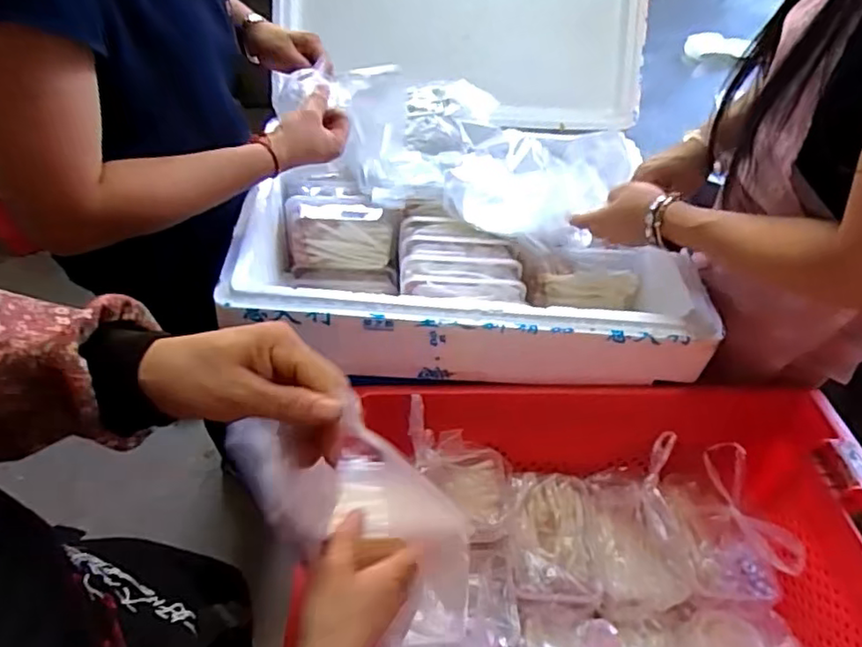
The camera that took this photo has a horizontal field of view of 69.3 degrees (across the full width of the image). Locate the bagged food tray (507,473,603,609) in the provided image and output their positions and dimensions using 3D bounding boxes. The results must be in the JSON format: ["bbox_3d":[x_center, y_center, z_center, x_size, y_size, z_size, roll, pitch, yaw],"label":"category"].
[{"bbox_3d":[0.147,0.265,0.781,0.113,0.049,0.161,1,57,-2],"label":"bagged food tray"}]

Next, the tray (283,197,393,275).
[{"bbox_3d":[-0.139,-0.133,0.947,0.157,0.111,0.032,-1,27,-1],"label":"tray"}]

